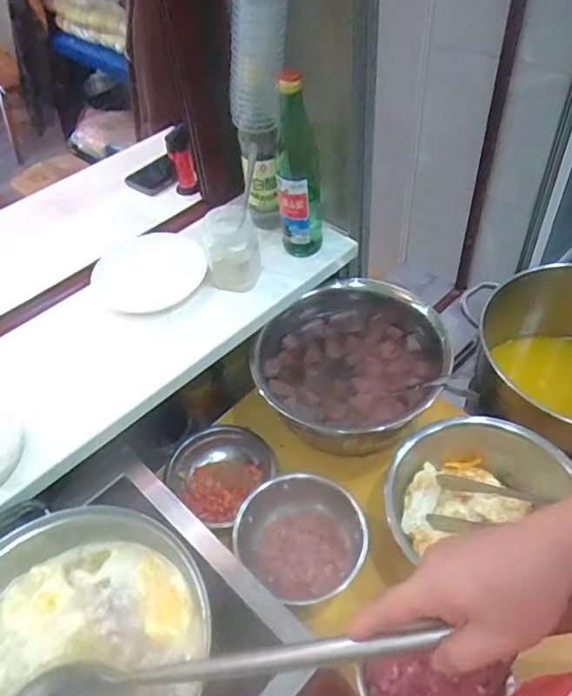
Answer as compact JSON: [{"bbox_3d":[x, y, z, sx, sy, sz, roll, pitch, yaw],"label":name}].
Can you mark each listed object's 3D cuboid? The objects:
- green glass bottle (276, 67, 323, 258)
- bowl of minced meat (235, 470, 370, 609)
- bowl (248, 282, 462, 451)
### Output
[{"bbox_3d":[0.016,-0.248,0.769,0.062,0.270,0.072,-4,48,3],"label":"green glass bottle"},{"bbox_3d":[0.021,0.252,0.744,0.166,0.089,0.145,-16,49,-8],"label":"bowl of minced meat"},{"bbox_3d":[0.100,0.034,0.859,0.258,0.147,0.266,-3,48,3],"label":"bowl"}]

